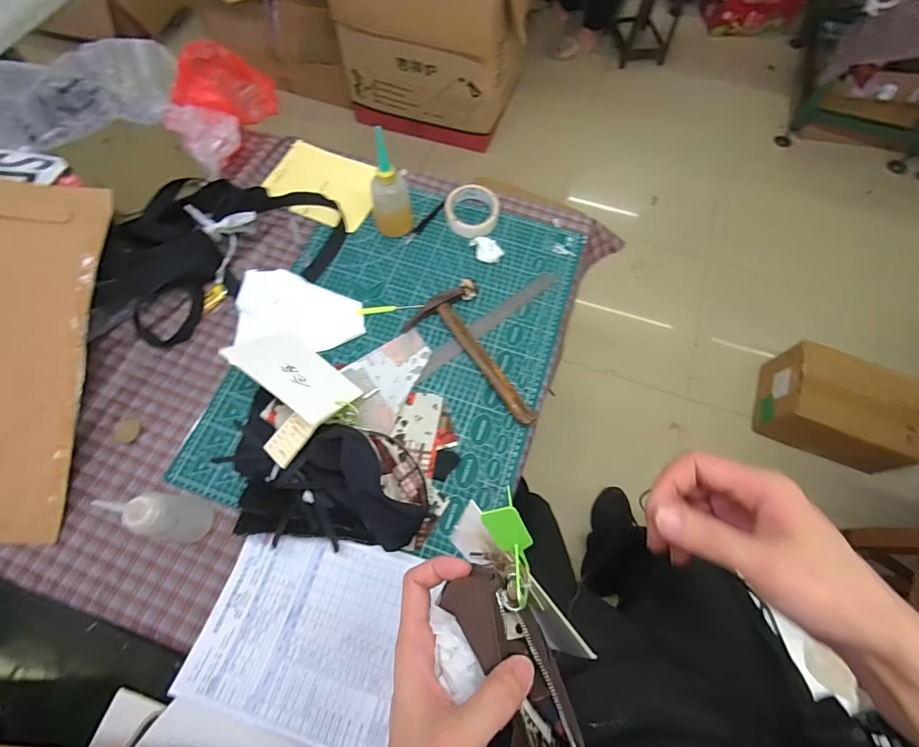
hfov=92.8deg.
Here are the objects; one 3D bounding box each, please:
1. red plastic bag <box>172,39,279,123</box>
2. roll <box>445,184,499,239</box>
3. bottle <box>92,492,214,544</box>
[{"bbox_3d":[-0.438,-0.516,0.796,0.170,0.070,0.140,18,69,8],"label":"red plastic bag"},{"bbox_3d":[0.022,-0.281,0.755,0.091,0.022,0.097,0,67,0],"label":"roll"},{"bbox_3d":[-0.348,0.168,0.512,0.058,0.140,0.054,0,67,0],"label":"bottle"}]

